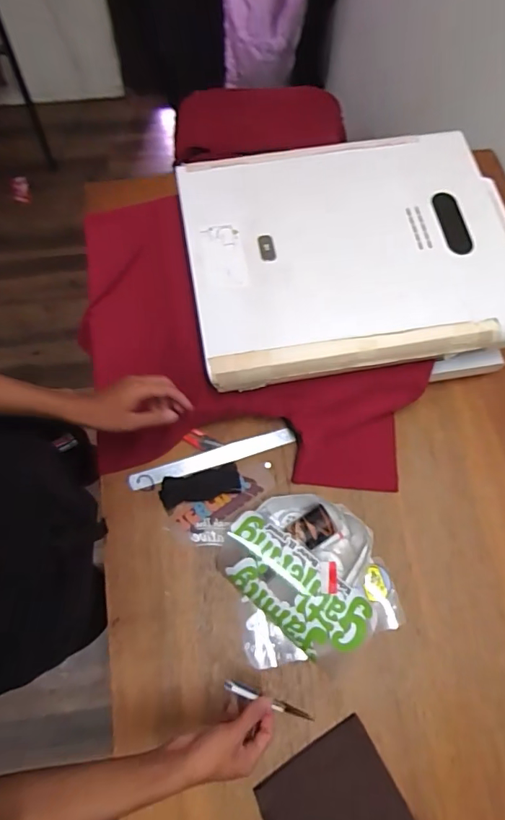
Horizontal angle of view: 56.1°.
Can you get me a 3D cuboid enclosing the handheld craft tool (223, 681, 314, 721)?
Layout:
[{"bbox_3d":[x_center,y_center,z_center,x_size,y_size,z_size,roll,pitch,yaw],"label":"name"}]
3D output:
[{"bbox_3d":[0.021,0.370,0.602,0.123,0.016,0.011,24,71,-3],"label":"handheld craft tool"}]

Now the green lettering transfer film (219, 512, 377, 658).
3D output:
[{"bbox_3d":[0.056,0.263,0.697,0.234,0.057,0.105,37,74,11],"label":"green lettering transfer film"}]

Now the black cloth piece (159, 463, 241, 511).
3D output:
[{"bbox_3d":[-0.085,0.122,0.765,0.128,0.017,0.046,-10,71,-6],"label":"black cloth piece"}]

